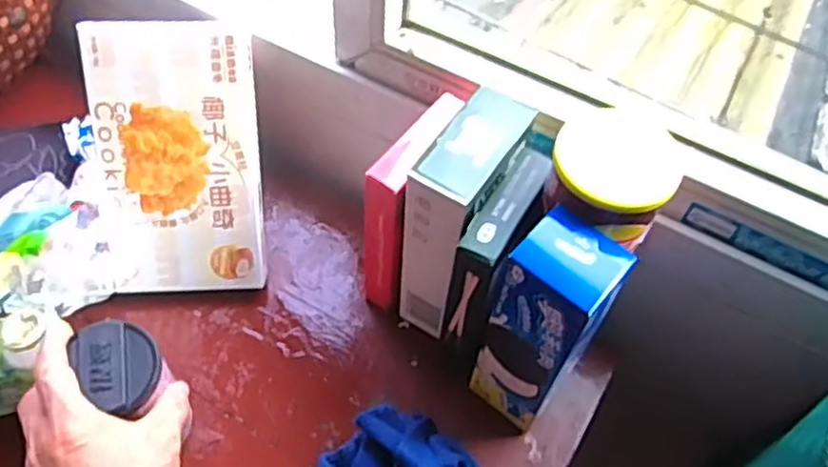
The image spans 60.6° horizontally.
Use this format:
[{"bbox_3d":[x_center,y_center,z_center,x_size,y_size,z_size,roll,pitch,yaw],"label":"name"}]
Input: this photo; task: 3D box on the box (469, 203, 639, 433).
[{"bbox_3d":[0.081,0.059,0.450,0.061,0.181,0.051,37,62,19],"label":"box"}]

